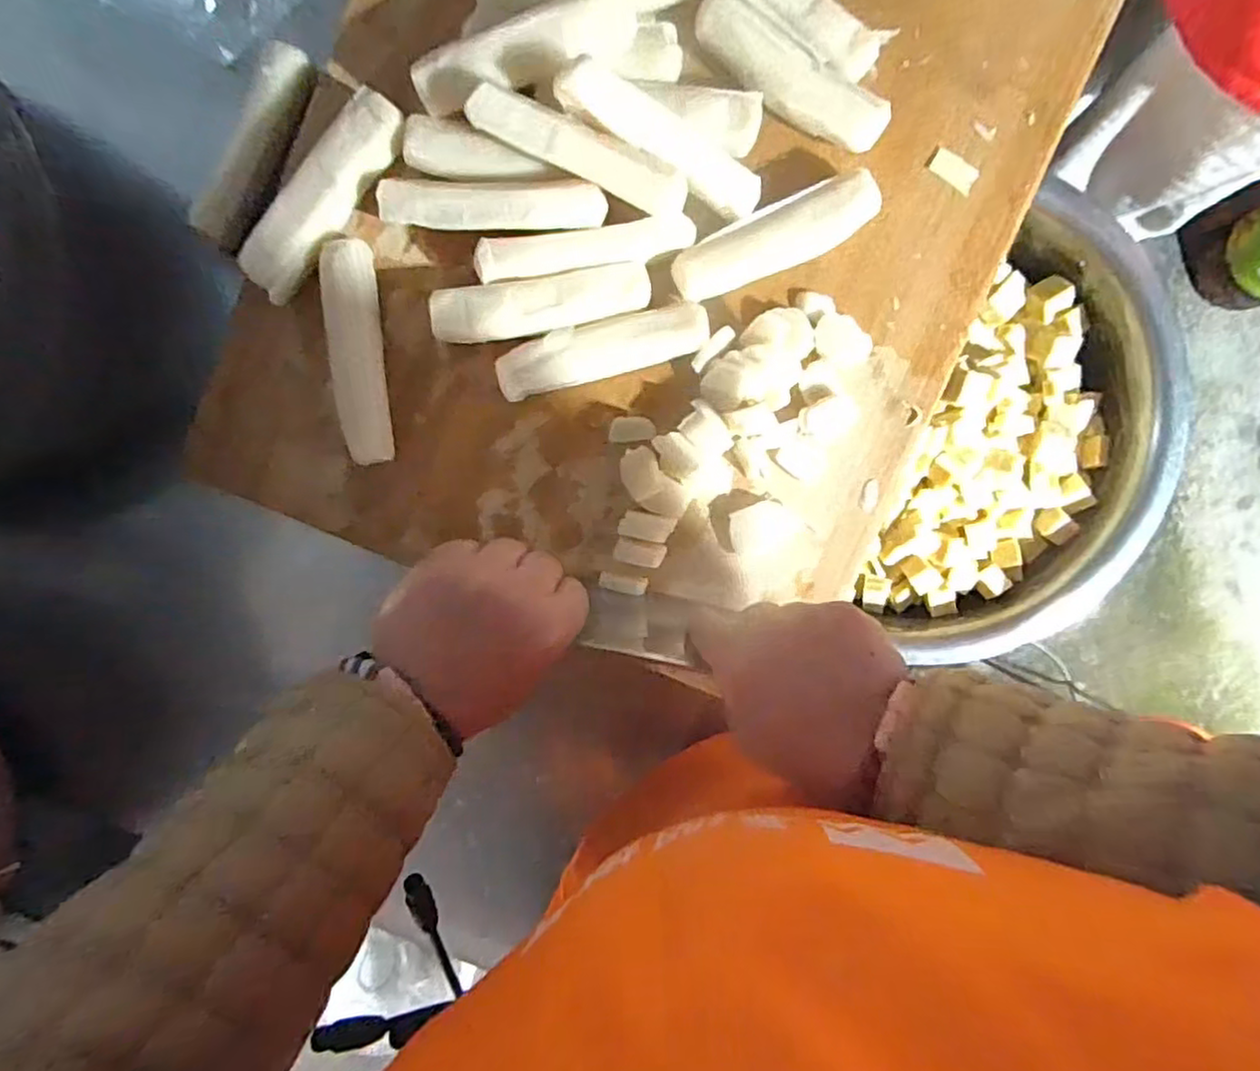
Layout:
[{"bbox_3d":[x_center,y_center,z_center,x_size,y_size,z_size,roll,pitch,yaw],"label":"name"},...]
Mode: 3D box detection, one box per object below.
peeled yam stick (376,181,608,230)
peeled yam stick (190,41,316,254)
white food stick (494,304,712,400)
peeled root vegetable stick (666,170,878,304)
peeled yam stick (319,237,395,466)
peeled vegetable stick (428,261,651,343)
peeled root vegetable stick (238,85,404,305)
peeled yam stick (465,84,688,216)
[{"bbox_3d":[-0.079,-0.191,0.389,0.128,0.019,0.023,3,95,0],"label":"peeled yam stick"},{"bbox_3d":[-0.227,-0.238,0.407,0.030,0.019,0.127,21,95,-1],"label":"peeled yam stick"},{"bbox_3d":[-0.017,-0.113,0.416,0.127,0.025,0.031,-15,95,2],"label":"white food stick"},{"bbox_3d":[0.088,-0.181,0.411,0.126,0.022,0.035,-22,94,2],"label":"peeled root vegetable stick"},{"bbox_3d":[-0.166,-0.110,0.412,0.029,0.030,0.129,-2,95,1],"label":"peeled yam stick"},{"bbox_3d":[-0.053,-0.139,0.411,0.129,0.027,0.031,-9,95,1],"label":"peeled vegetable stick"},{"bbox_3d":[-0.182,-0.202,0.403,0.035,0.027,0.129,37,94,-2],"label":"peeled root vegetable stick"},{"bbox_3d":[-0.029,-0.209,0.370,0.123,0.020,0.024,23,93,0],"label":"peeled yam stick"}]

